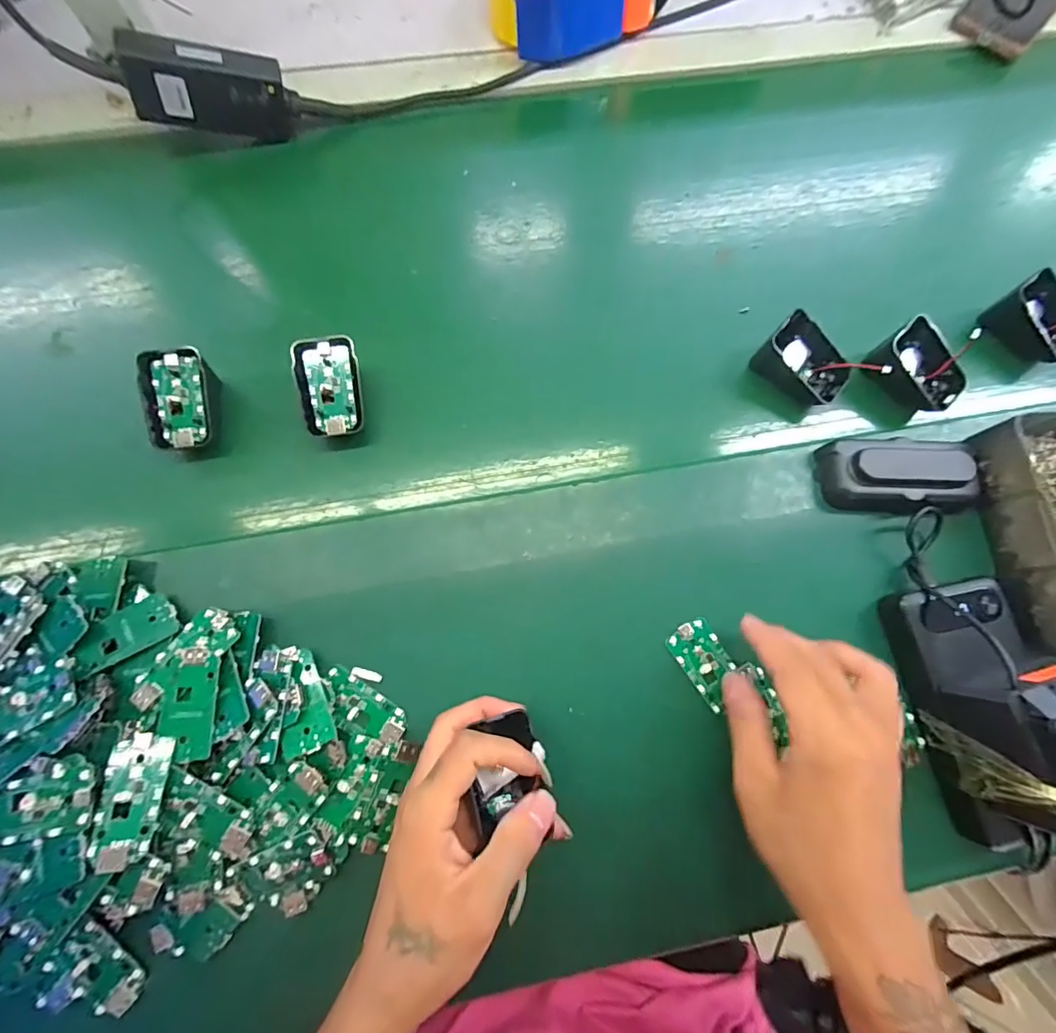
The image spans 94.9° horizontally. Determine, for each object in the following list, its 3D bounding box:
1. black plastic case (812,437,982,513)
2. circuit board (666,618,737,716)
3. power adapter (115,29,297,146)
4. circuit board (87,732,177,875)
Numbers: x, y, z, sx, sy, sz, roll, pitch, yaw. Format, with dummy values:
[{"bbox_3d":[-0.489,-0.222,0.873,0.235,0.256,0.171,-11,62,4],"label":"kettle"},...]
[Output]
[{"bbox_3d":[0.270,-0.030,0.350,0.107,0.031,0.054,-1,74,-2],"label":"black plastic case"},{"bbox_3d":[0.120,0.098,0.326,0.032,0.004,0.055,-29,77,-9],"label":"circuit board"},{"bbox_3d":[-0.262,-0.355,0.406,0.119,0.052,0.031,-8,73,-26],"label":"power adapter"},{"bbox_3d":[-0.216,0.154,0.265,0.030,0.009,0.063,-7,59,-3],"label":"circuit board"}]

